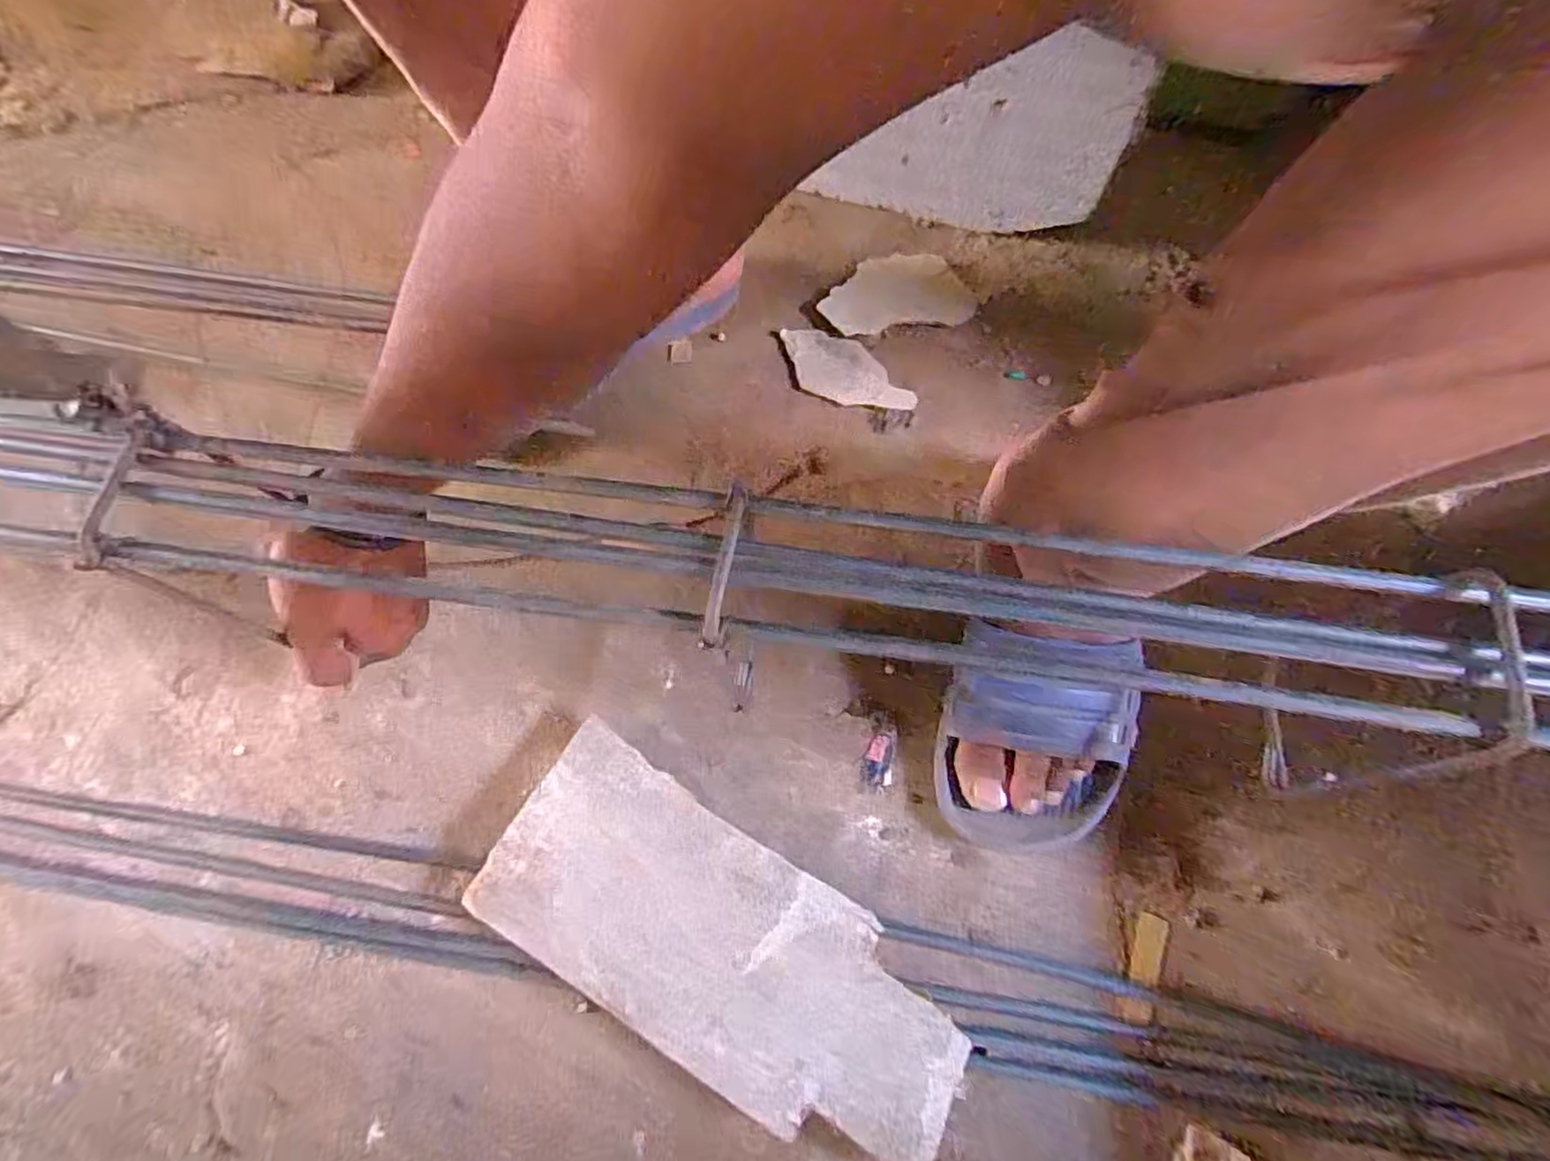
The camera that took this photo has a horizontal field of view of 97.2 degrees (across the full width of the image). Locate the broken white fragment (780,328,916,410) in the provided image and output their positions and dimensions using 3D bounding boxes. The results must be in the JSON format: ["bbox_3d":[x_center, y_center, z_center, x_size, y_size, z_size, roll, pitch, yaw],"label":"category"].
[{"bbox_3d":[0.054,-0.159,0.518,0.109,0.008,0.054,19,69,8],"label":"broken white fragment"}]

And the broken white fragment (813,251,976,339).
[{"bbox_3d":[0.095,-0.231,0.547,0.117,0.009,0.075,-8,68,-3],"label":"broken white fragment"}]

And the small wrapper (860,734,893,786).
[{"bbox_3d":[0.062,0.108,0.413,0.019,0.004,0.029,6,68,3],"label":"small wrapper"}]

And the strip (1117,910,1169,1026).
[{"bbox_3d":[0.202,0.212,0.374,0.017,0.005,0.056,25,70,10],"label":"strip"}]

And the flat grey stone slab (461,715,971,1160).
[{"bbox_3d":[-0.029,0.192,0.363,0.256,0.032,0.104,31,71,12],"label":"flat grey stone slab"}]

